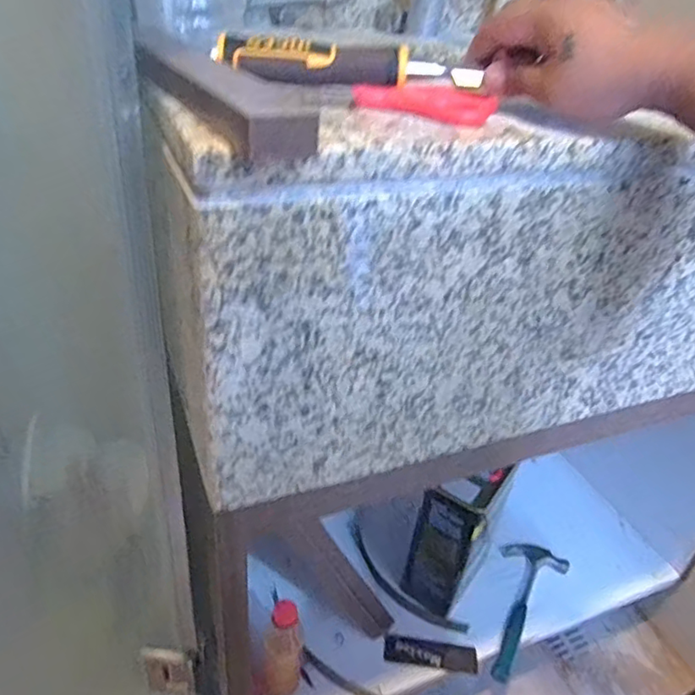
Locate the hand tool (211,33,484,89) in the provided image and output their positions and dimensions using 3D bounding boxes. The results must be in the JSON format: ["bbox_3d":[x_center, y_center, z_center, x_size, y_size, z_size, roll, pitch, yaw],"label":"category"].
[{"bbox_3d":[0.000,-0.193,0.396,0.177,0.026,0.018,2,33,-6],"label":"hand tool"}]

